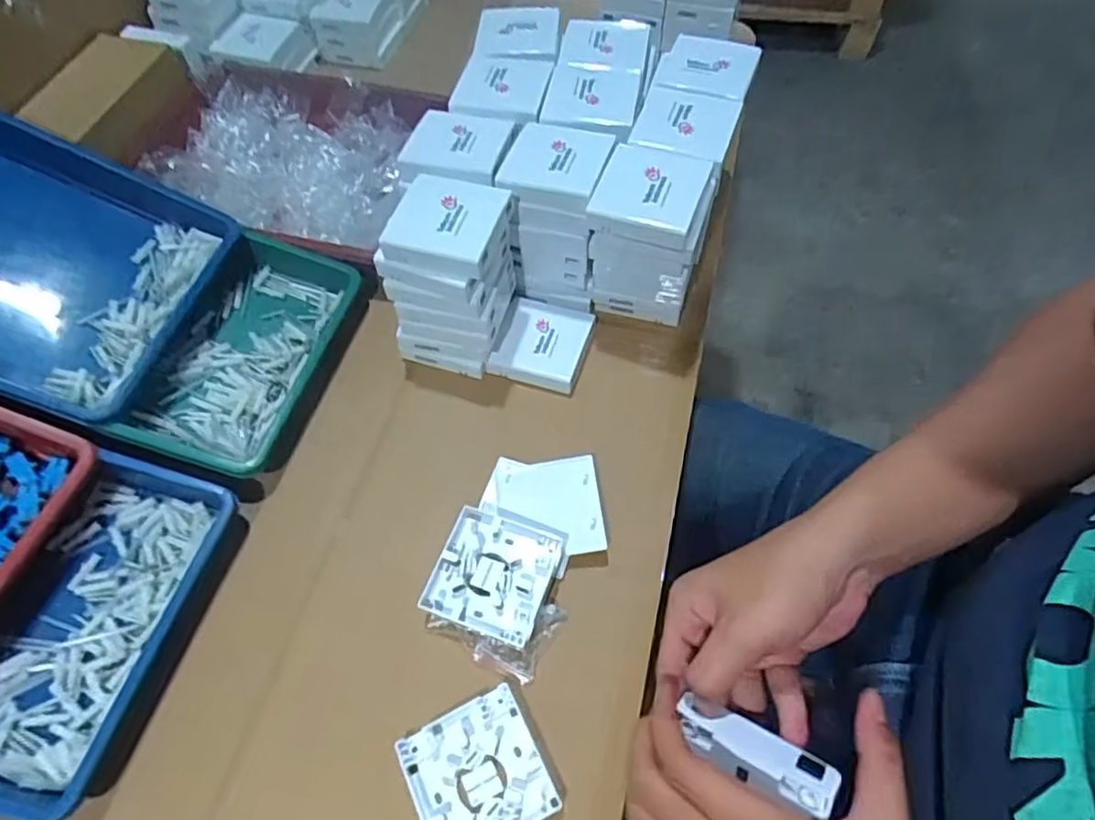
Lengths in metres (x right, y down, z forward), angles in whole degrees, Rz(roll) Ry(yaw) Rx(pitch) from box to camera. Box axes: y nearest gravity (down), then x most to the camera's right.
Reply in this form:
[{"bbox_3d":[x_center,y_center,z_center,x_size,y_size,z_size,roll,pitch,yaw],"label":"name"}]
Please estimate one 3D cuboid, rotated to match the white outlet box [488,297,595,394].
[{"bbox_3d":[-0.004,-0.065,0.611,0.083,0.019,0.087,14,60,8],"label":"white outlet box"}]

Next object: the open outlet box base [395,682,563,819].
[{"bbox_3d":[-0.048,0.248,0.428,0.088,0.015,0.087,-23,61,-14],"label":"open outlet box base"}]

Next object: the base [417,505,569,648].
[{"bbox_3d":[-0.041,0.127,0.492,0.087,0.020,0.089,18,60,11],"label":"base"}]

